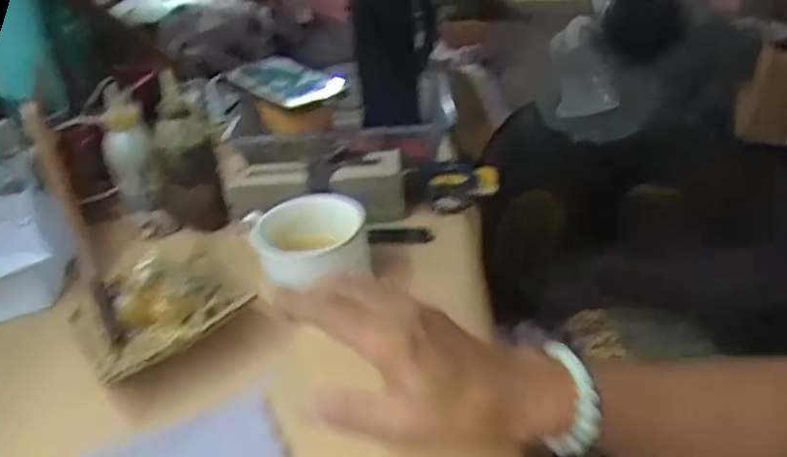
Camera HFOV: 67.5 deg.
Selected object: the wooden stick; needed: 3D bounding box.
[{"bbox_3d":[-0.216,-0.004,0.400,0.013,0.162,0.013,-20,10,-22],"label":"wooden stick"}]

